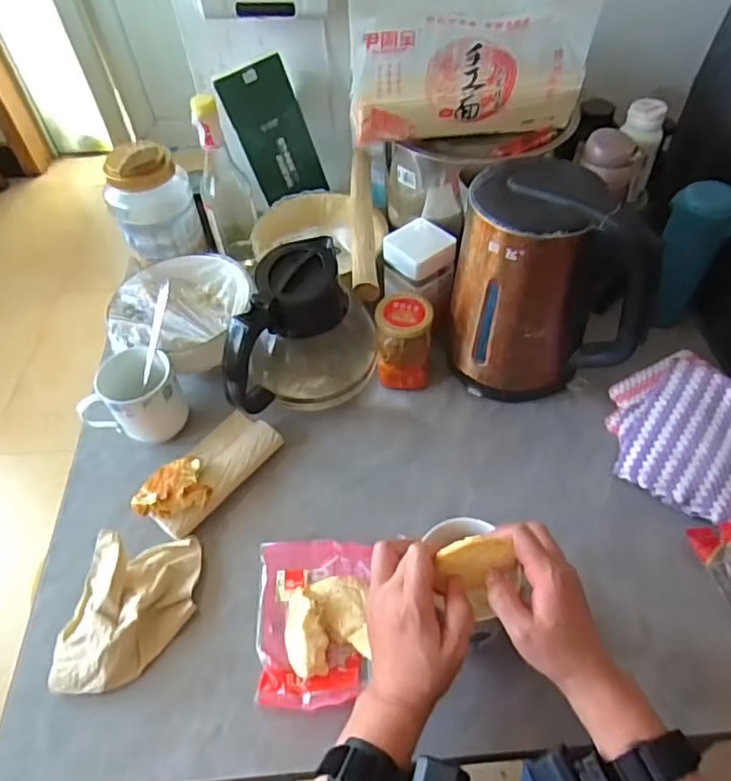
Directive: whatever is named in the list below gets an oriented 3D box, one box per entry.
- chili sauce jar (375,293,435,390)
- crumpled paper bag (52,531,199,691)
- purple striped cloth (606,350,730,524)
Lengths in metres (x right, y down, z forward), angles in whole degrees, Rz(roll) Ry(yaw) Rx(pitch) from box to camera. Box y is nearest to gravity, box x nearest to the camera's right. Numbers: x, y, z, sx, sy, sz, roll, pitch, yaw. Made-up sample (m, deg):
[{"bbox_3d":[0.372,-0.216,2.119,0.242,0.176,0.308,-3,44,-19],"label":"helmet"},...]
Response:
[{"bbox_3d":[0.045,-0.056,0.673,0.061,0.100,0.062,-2,52,2],"label":"chili sauce jar"},{"bbox_3d":[-0.217,0.201,0.532,0.094,0.038,0.144,7,53,9],"label":"crumpled paper bag"},{"bbox_3d":[0.341,0.043,0.611,0.161,0.031,0.157,36,77,29],"label":"purple striped cloth"}]

